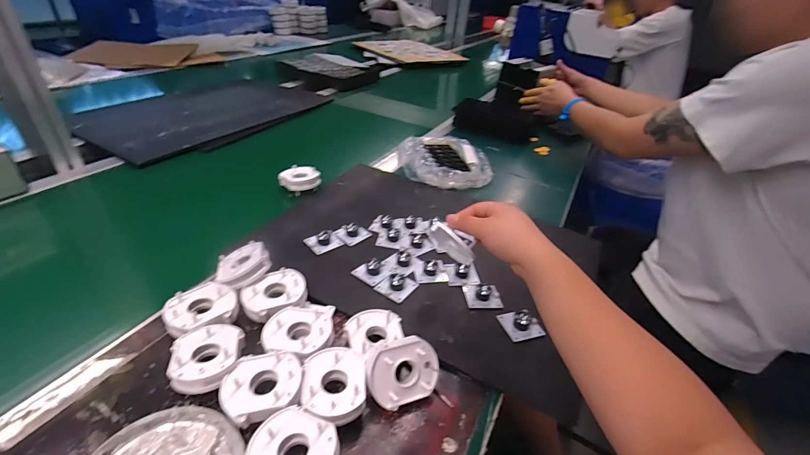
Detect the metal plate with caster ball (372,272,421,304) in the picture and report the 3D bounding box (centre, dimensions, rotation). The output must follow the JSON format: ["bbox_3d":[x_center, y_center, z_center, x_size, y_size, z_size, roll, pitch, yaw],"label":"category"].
[{"bbox_3d":[-0.010,0.073,0.489,0.041,0.018,0.042,27,41,27],"label":"metal plate with caster ball"}]

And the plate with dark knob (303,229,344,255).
[{"bbox_3d":[-0.121,0.018,0.557,0.048,0.013,0.038,-23,44,-33],"label":"plate with dark knob"}]

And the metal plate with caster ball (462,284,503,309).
[{"bbox_3d":[0.104,0.085,0.489,0.047,0.021,0.038,2,36,-5],"label":"metal plate with caster ball"}]

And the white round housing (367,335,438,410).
[{"bbox_3d":[-0.003,0.143,0.371,0.071,0.062,0.018,-8,-2,-21],"label":"white round housing"}]

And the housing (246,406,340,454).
[{"bbox_3d":[-0.091,0.191,0.311,0.070,0.038,0.062,14,36,11],"label":"housing"}]

